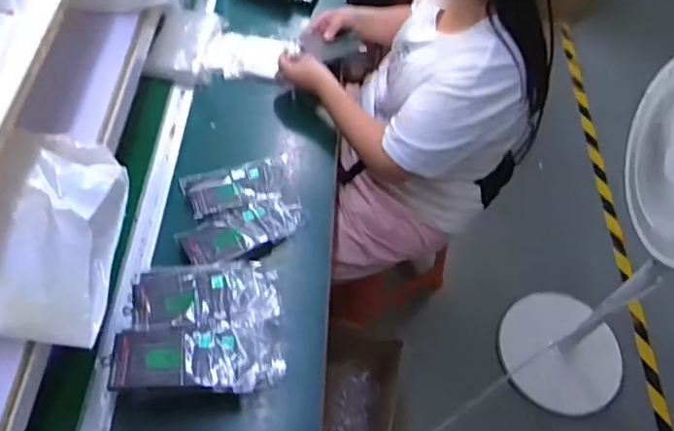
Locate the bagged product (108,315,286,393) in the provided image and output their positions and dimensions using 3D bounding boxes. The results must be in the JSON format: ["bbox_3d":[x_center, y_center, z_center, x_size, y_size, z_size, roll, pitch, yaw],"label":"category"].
[{"bbox_3d":[-0.186,0.203,0.795,0.247,0.042,0.108,2,56,-24],"label":"bagged product"}]

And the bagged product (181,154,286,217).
[{"bbox_3d":[-0.181,-0.050,1.023,0.191,0.018,0.100,-11,59,-12],"label":"bagged product"}]

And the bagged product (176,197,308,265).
[{"bbox_3d":[-0.157,0.026,0.973,0.218,0.025,0.095,-21,62,-17],"label":"bagged product"}]

